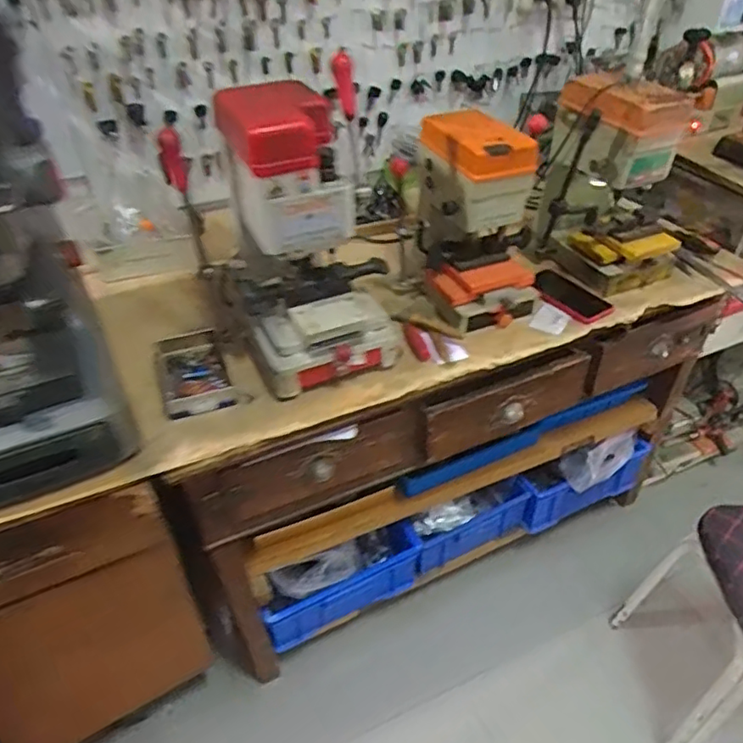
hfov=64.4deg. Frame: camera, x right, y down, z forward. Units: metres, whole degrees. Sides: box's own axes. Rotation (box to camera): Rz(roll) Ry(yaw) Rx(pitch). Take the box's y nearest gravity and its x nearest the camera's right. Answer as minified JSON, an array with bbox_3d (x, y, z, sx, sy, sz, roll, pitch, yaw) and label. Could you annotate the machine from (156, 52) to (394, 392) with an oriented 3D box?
[{"bbox_3d":[-0.110,-0.190,0.851,0.216,0.367,0.269,-29,48,-28],"label":"machine"}]

